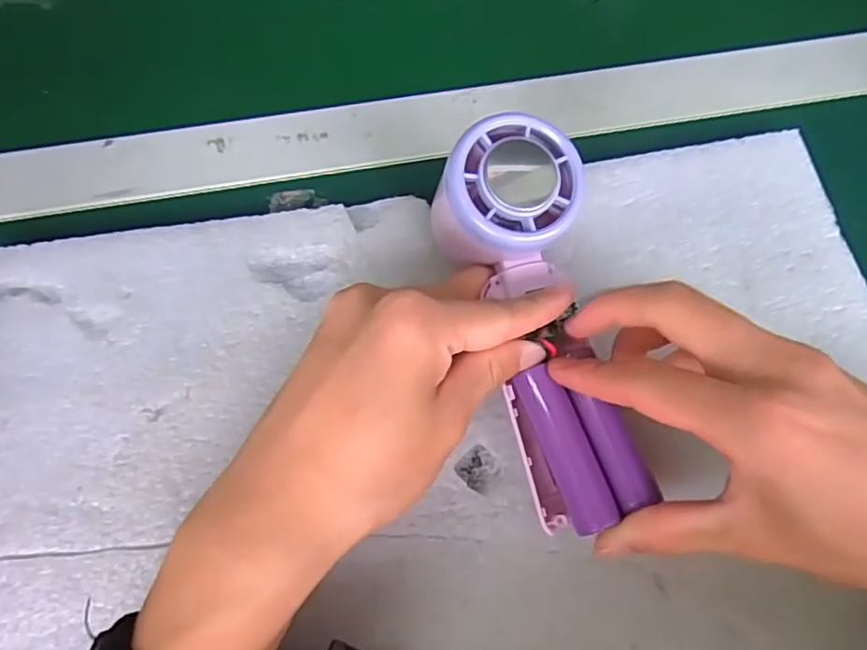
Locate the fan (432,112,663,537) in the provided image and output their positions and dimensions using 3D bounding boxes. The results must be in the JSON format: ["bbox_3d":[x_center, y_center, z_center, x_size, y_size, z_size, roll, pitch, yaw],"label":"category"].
[{"bbox_3d":[0.045,-0.003,0.245,0.065,0.034,0.160,-13,81,-4],"label":"fan"}]

